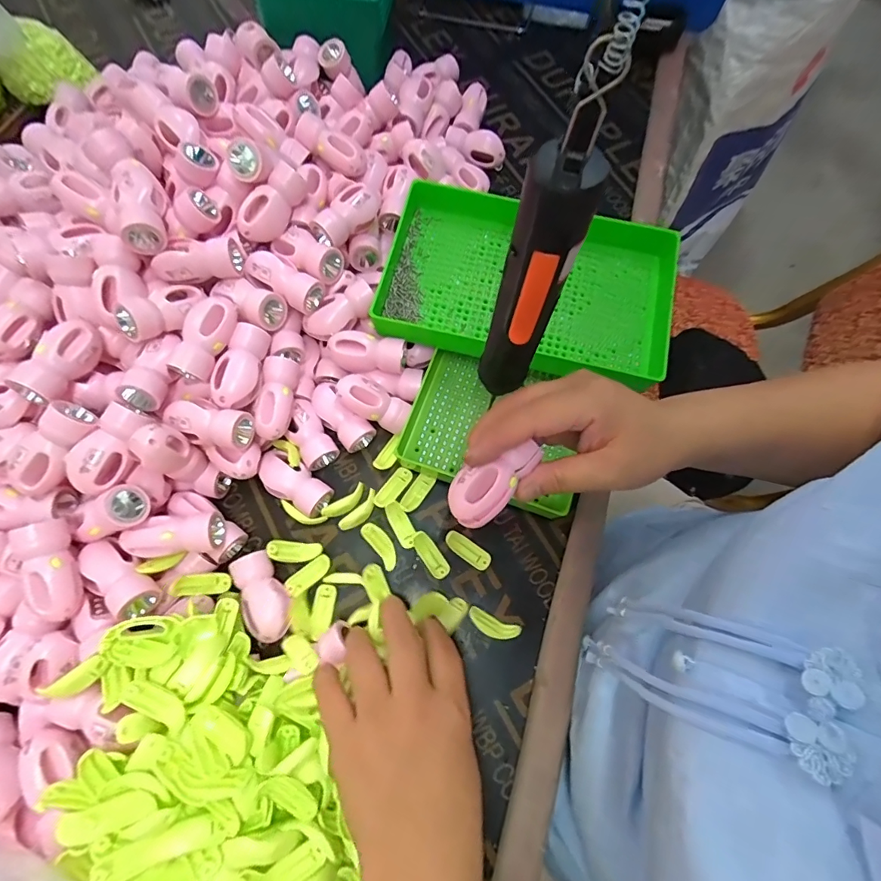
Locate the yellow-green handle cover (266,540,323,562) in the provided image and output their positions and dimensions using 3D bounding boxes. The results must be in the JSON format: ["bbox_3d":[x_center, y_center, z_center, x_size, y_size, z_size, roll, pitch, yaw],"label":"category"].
[{"bbox_3d":[-0.120,0.092,0.371,0.043,0.007,0.016,7,69,-12],"label":"yellow-green handle cover"}]

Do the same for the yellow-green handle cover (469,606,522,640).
[{"bbox_3d":[0.042,0.147,0.356,0.042,0.012,0.016,23,72,5],"label":"yellow-green handle cover"}]

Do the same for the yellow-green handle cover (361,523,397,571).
[{"bbox_3d":[-0.049,0.086,0.372,0.016,0.010,0.041,-36,77,-13],"label":"yellow-green handle cover"}]

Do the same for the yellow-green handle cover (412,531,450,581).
[{"bbox_3d":[-0.009,0.096,0.374,0.015,0.008,0.042,-35,77,-13],"label":"yellow-green handle cover"}]

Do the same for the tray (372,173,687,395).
[{"bbox_3d":[0.078,-0.136,0.398,0.255,0.033,0.150,15,72,2],"label":"tray"}]

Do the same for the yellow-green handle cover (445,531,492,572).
[{"bbox_3d":[0.023,0.092,0.378,0.042,0.006,0.016,34,74,8],"label":"yellow-green handle cover"}]

